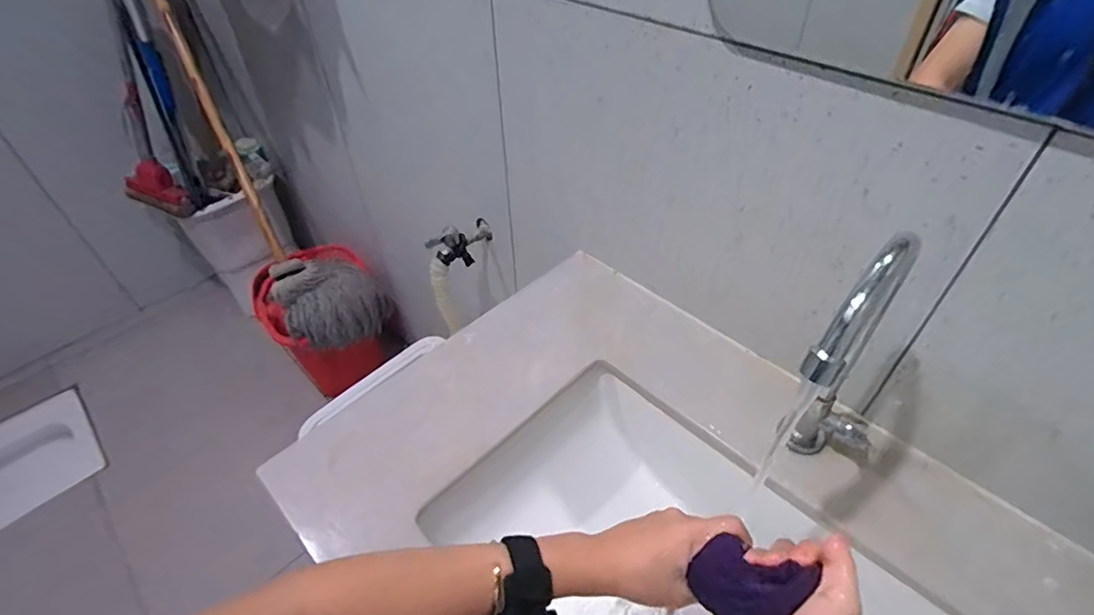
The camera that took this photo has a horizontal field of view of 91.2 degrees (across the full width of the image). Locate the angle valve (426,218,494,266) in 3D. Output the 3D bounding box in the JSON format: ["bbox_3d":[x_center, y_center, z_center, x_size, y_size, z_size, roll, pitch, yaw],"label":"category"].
[{"bbox_3d":[-0.147,-0.121,0.997,0.062,0.057,0.140,29,38,27],"label":"angle valve"}]

